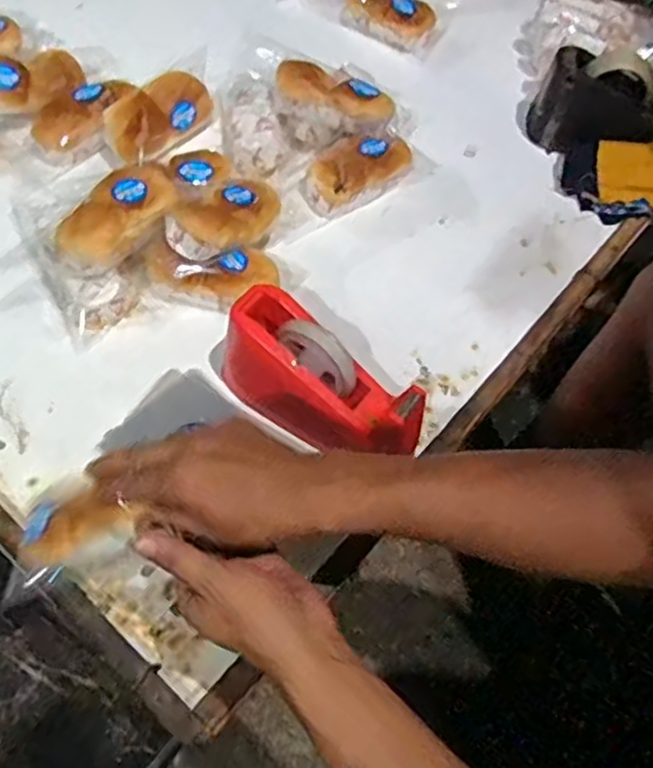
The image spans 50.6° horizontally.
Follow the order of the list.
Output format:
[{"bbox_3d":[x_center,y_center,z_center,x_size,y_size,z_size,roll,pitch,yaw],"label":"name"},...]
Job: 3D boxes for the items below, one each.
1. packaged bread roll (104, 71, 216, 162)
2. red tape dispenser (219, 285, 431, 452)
[{"bbox_3d":[-0.211,-0.329,0.855,0.050,0.074,0.144,2,42,46],"label":"packaged bread roll"},{"bbox_3d":[-0.009,-0.004,0.649,0.209,0.098,0.073,32,61,16],"label":"red tape dispenser"}]

